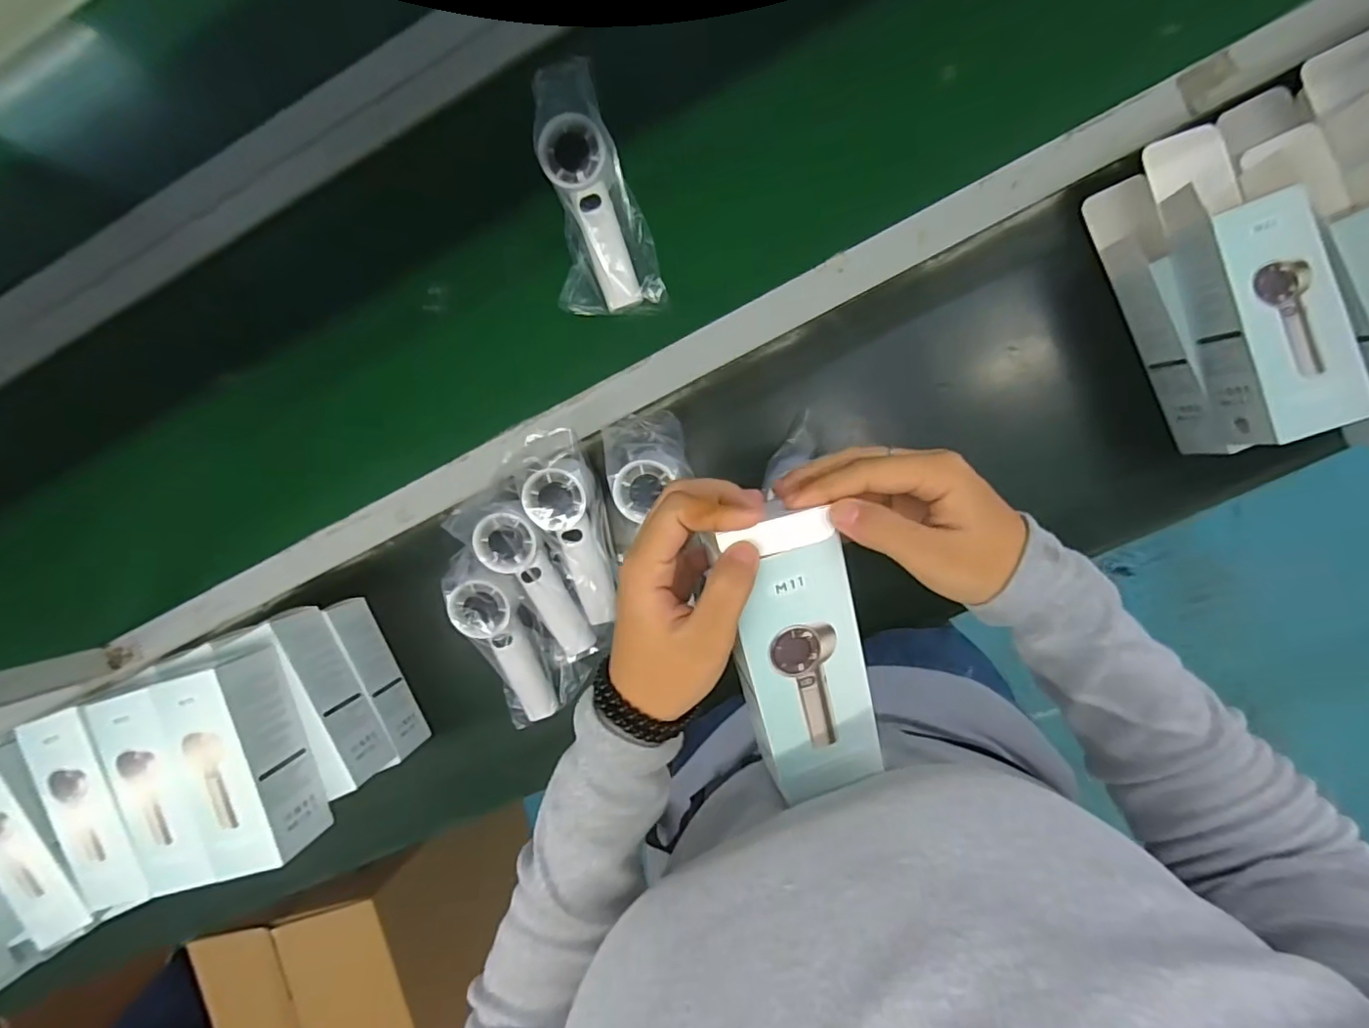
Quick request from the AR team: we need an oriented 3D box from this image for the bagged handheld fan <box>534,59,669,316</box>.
[{"bbox_3d":[-0.086,-0.276,0.521,0.092,0.039,0.195,-13,112,8],"label":"bagged handheld fan"}]

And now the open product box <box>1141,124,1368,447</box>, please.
[{"bbox_3d":[0.398,-0.167,0.412,0.067,0.056,0.230,-19,89,8],"label":"open product box"}]

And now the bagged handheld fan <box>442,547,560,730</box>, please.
[{"bbox_3d":[-0.174,0.123,0.564,0.070,0.029,0.187,-17,112,8],"label":"bagged handheld fan"}]

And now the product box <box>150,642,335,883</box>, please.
[{"bbox_3d":[-0.358,0.196,0.472,0.062,0.064,0.164,-16,90,8],"label":"product box"}]

